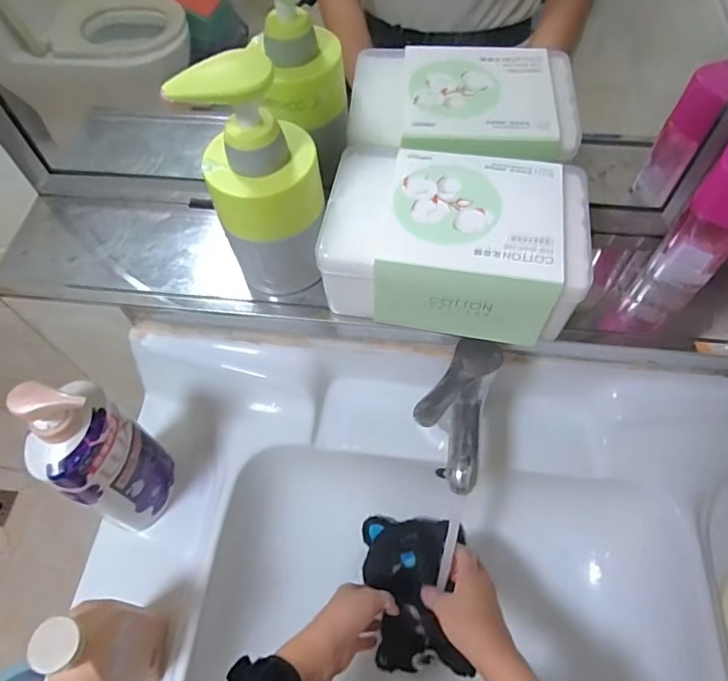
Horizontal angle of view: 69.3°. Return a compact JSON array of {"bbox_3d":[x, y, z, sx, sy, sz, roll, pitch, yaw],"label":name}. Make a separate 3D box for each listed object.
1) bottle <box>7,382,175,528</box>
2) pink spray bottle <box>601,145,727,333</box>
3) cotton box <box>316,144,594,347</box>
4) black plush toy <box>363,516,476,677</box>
[{"bbox_3d":[-0.249,0.112,0.496,0.055,0.243,0.089,23,64,14],"label":"bottle"},{"bbox_3d":[0.243,-0.068,0.392,0.041,0.183,0.050,33,67,18],"label":"pink spray bottle"},{"bbox_3d":[0.062,-0.070,0.371,0.169,0.063,0.112,8,62,6],"label":"cotton box"},{"bbox_3d":[0.061,0.288,0.610,0.119,0.054,0.161,0,61,2],"label":"black plush toy"}]

